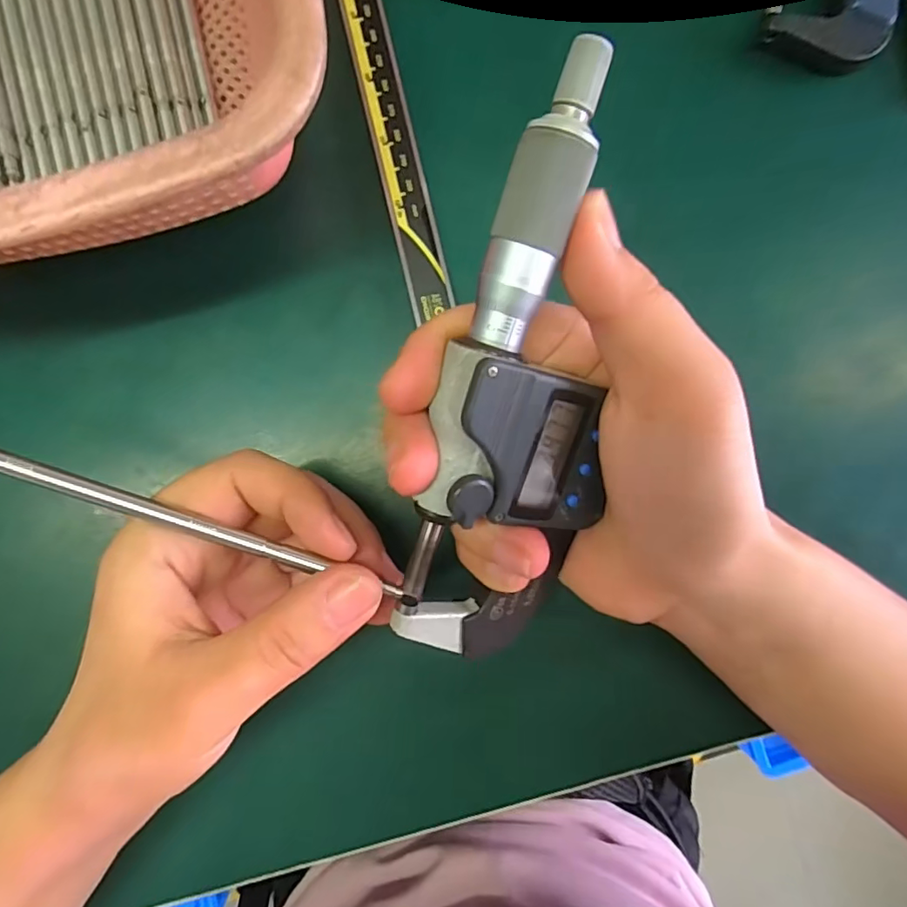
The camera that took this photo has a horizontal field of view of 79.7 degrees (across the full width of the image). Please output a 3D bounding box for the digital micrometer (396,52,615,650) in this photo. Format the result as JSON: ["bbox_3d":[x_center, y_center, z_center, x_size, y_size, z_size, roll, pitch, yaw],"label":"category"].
[{"bbox_3d":[0.019,-0.011,0.138,0.047,0.022,0.155,8,109,-3],"label":"digital micrometer"}]

